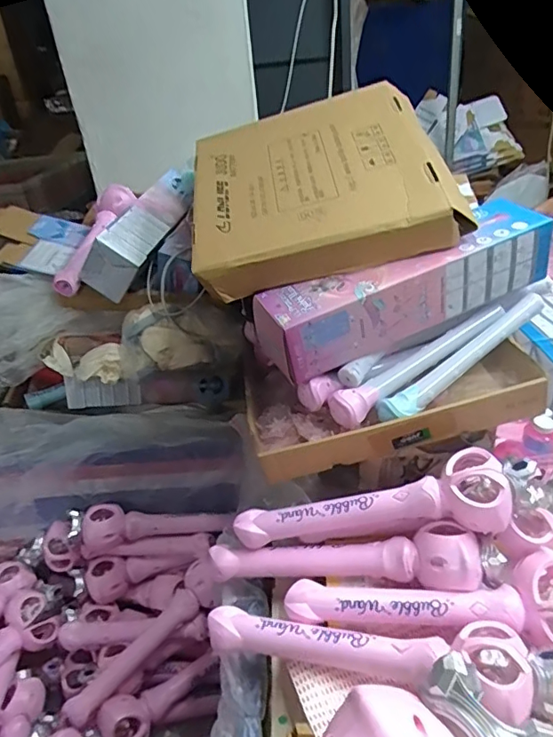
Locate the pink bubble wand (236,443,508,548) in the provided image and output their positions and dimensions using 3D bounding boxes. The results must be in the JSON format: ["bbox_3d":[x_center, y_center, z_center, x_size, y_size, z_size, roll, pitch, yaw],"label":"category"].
[{"bbox_3d":[0.117,0.186,0.647,0.329,0.076,0.077,-14,31,11],"label":"pink bubble wand"}]

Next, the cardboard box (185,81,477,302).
[{"bbox_3d":[0.058,-0.313,0.844,0.393,0.058,0.433,-14,49,5],"label":"cardboard box"}]

